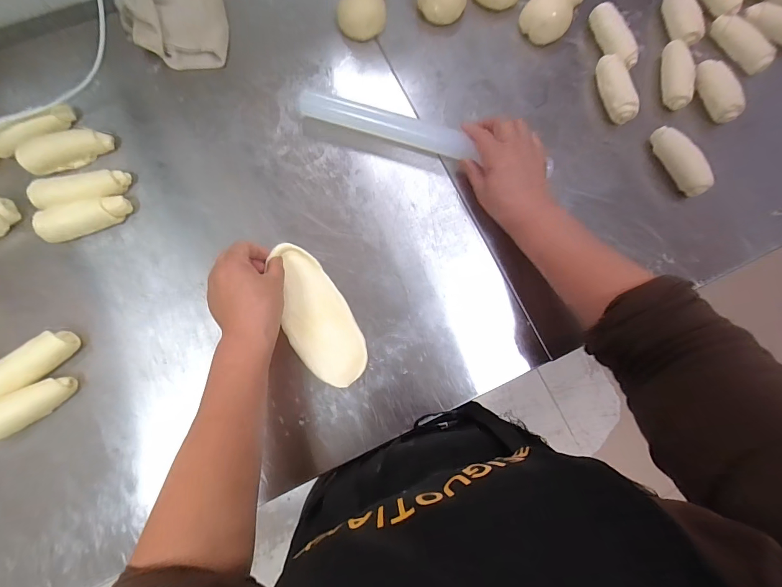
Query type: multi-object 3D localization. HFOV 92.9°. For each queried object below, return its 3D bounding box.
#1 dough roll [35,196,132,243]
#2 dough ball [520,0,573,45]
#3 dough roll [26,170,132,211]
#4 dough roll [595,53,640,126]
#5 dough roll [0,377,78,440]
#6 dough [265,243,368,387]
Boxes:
[{"bbox_3d":[-0.352,-0.087,0.429,0.092,0.042,0.032,-18,78,-5],"label":"dough roll"},{"bbox_3d":[0.214,-0.379,0.514,0.064,0.040,0.054,22,78,4],"label":"dough ball"},{"bbox_3d":[-0.363,-0.120,0.440,0.102,0.034,0.039,-16,78,-5],"label":"dough roll"},{"bbox_3d":[0.295,-0.272,0.491,0.034,0.033,0.095,-5,77,-3],"label":"dough roll"},{"bbox_3d":[-0.376,0.117,0.383,0.094,0.035,0.038,-29,80,-8],"label":"dough roll"},{"bbox_3d":[-0.084,0.022,0.414,0.071,0.015,0.168,-24,77,-7],"label":"dough"}]

